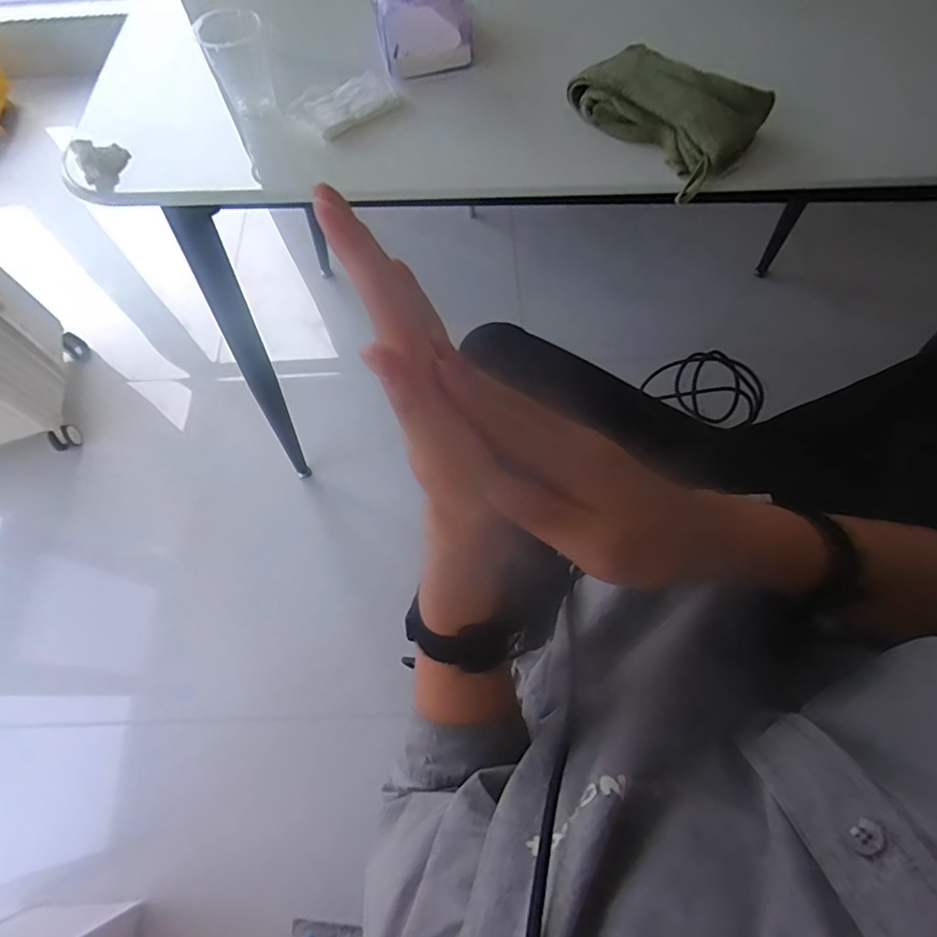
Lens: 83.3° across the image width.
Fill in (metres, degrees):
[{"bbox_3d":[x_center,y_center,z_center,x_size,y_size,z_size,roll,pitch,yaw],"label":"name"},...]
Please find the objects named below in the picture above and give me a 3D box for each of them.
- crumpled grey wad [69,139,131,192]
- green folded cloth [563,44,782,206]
[{"bbox_3d":[-0.388,-0.328,0.565,0.046,0.034,0.041,-25,67,-9],"label":"crumpled grey wad"},{"bbox_3d":[0.200,-0.376,0.549,0.191,0.052,0.126,37,72,16],"label":"green folded cloth"}]

